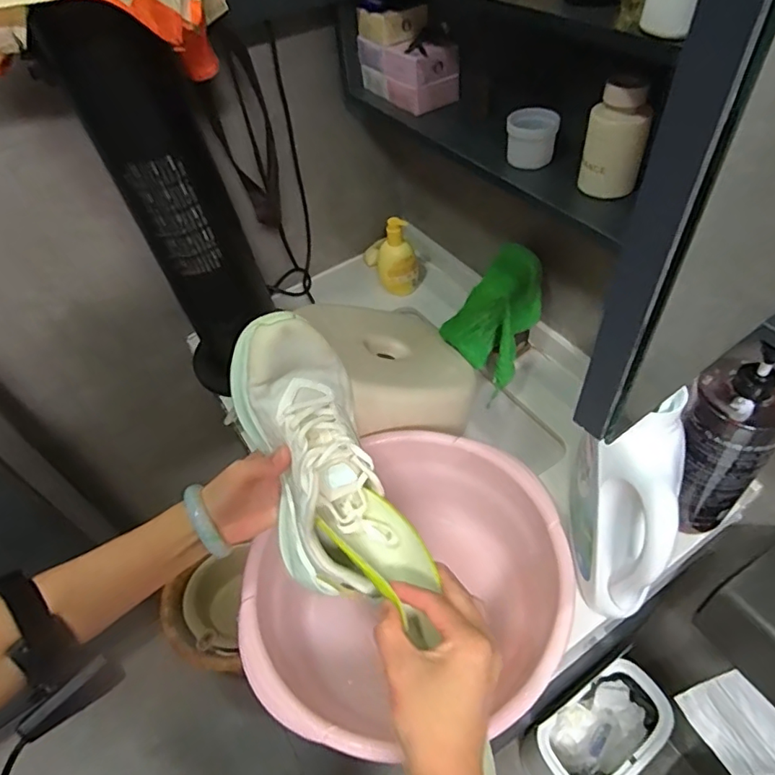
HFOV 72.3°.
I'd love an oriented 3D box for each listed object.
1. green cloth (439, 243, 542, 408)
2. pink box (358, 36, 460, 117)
[{"bbox_3d":[0.161,-0.096,0.797,0.108,0.163,0.122,34,60,31],"label":"green cloth"},{"bbox_3d":[0.030,-0.467,0.784,0.069,0.074,0.156,-27,51,-17],"label":"pink box"}]

